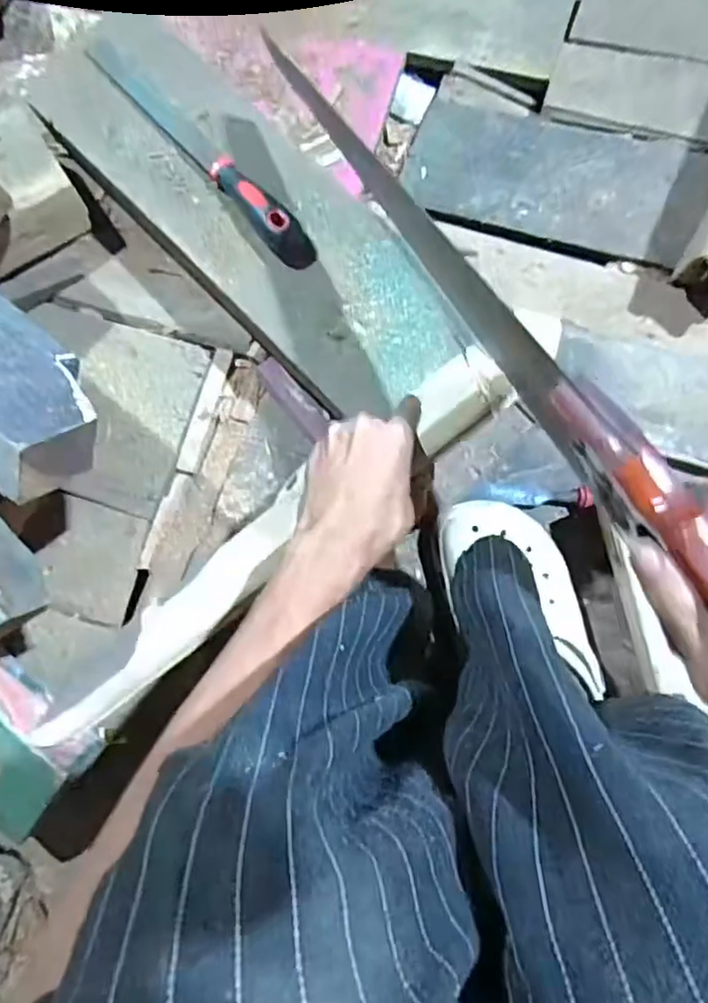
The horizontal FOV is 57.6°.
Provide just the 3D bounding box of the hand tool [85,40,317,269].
[{"bbox_3d":[-0.145,-0.325,0.579,0.032,0.026,0.308,-43,81,-3],"label":"hand tool"}]

